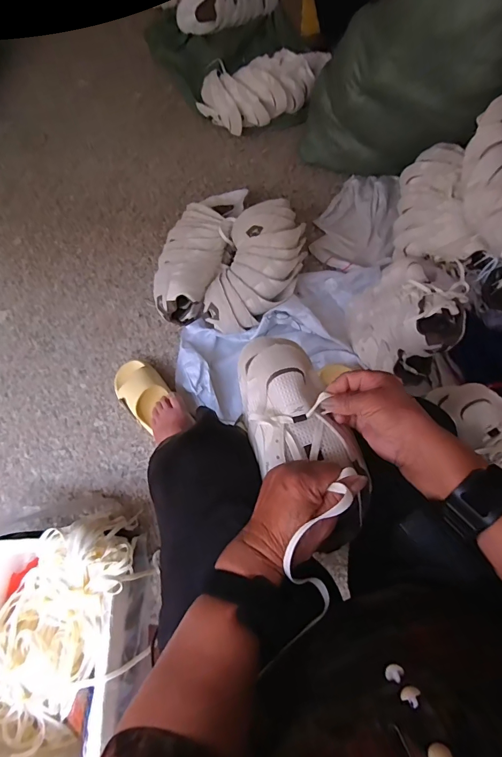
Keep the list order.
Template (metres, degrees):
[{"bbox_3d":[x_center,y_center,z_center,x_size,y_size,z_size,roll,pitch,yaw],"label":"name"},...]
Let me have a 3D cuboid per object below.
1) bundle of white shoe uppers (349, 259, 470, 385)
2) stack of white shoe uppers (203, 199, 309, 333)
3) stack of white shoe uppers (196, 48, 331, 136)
[{"bbox_3d":[0.317,-0.119,0.840,0.215,0.216,0.184,24,69,11],"label":"bundle of white shoe uppers"},{"bbox_3d":[0.024,-0.286,0.952,0.195,0.108,0.355,17,68,4],"label":"stack of white shoe uppers"},{"bbox_3d":[0.040,-0.897,1.227,0.392,0.117,0.164,-18,68,-7],"label":"stack of white shoe uppers"}]

